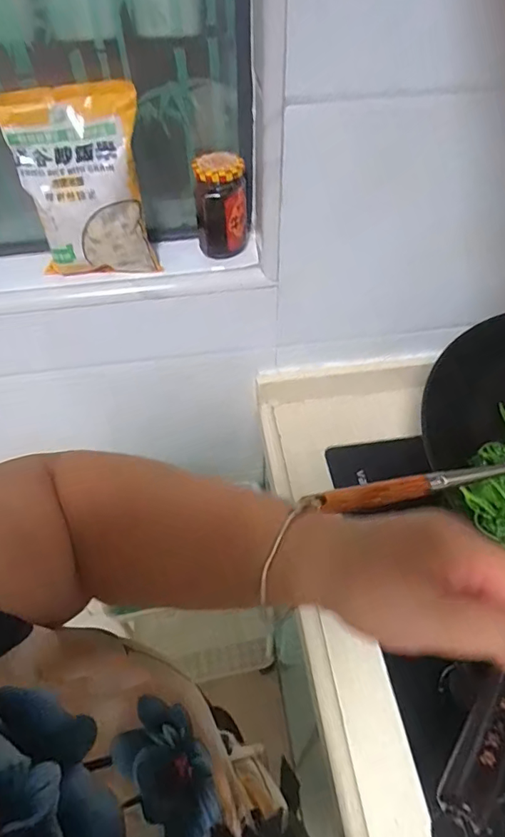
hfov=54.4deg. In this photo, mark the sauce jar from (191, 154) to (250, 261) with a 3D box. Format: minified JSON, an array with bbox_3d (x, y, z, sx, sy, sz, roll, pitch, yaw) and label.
[{"bbox_3d":[-0.038,-0.260,0.606,0.061,0.115,0.057,-3,51,-3],"label":"sauce jar"}]

